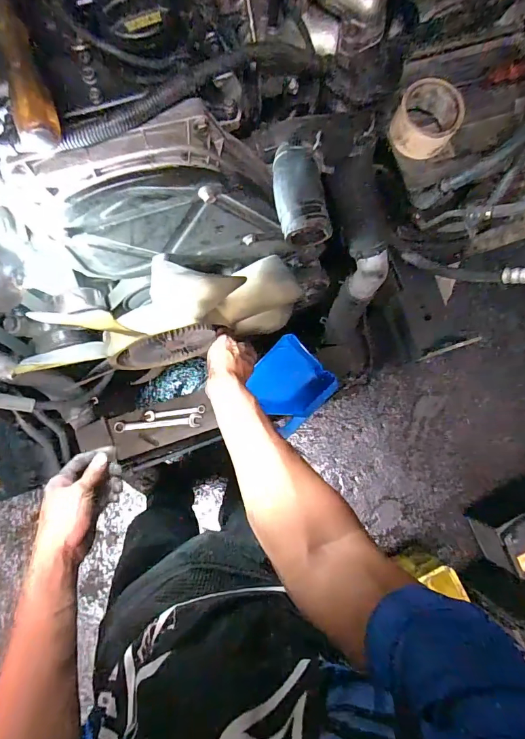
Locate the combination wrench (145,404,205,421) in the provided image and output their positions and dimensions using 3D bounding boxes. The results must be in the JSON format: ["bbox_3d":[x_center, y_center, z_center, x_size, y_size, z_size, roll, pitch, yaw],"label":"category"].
[{"bbox_3d":[-0.190,0.093,0.868,0.128,0.013,0.023,-9,86,-6],"label":"combination wrench"}]

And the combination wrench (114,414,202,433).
[{"bbox_3d":[-0.226,0.118,0.867,0.184,0.015,0.027,-4,85,-5],"label":"combination wrench"}]

